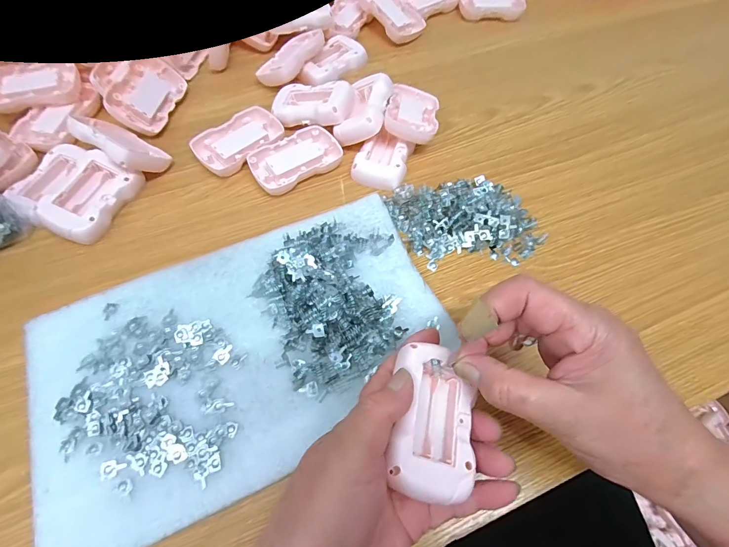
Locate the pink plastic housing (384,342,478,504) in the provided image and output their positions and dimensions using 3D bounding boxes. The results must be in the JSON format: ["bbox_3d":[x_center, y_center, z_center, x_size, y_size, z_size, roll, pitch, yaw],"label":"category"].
[{"bbox_3d":[0.041,0.085,0.221,0.045,0.024,0.080,12,64,3],"label":"pink plastic housing"}]

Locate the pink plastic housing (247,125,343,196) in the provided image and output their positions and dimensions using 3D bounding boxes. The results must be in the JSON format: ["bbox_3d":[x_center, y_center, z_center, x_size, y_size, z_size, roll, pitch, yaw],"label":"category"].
[{"bbox_3d":[-0.068,-0.114,0.381,0.087,0.014,0.053,-33,68,-17],"label":"pink plastic housing"}]

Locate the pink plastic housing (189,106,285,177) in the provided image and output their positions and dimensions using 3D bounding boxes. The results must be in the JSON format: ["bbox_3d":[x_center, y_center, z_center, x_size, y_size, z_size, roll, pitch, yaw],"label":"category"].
[{"bbox_3d":[-0.127,-0.135,0.390,0.089,0.018,0.054,-40,71,-20],"label":"pink plastic housing"}]

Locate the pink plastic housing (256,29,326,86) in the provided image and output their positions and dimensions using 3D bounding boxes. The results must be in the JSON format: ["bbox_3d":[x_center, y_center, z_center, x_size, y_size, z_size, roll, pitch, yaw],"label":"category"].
[{"bbox_3d":[-0.087,-0.255,0.445,0.050,0.020,0.090,23,66,24],"label":"pink plastic housing"}]

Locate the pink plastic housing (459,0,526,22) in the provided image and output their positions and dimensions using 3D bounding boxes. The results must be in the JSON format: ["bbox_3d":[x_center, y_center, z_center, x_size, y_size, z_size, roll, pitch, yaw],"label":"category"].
[{"bbox_3d":[0.179,-0.380,0.532,0.091,0.016,0.048,-7,63,-5],"label":"pink plastic housing"}]

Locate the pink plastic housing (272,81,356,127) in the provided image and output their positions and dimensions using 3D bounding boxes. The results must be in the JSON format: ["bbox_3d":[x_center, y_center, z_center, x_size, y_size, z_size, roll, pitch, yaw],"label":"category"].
[{"bbox_3d":[-0.056,-0.180,0.402,0.083,0.020,0.050,2,61,16],"label":"pink plastic housing"}]

